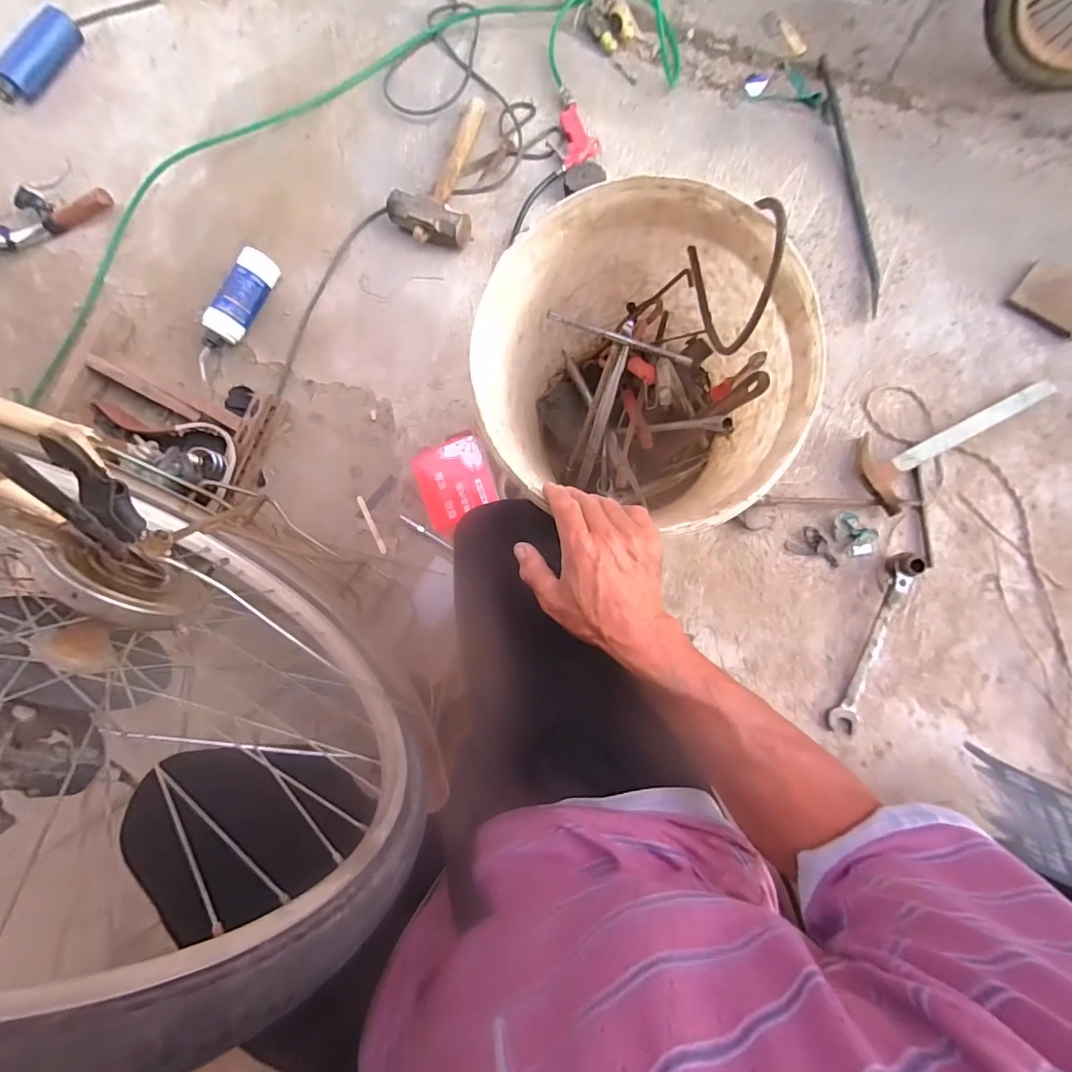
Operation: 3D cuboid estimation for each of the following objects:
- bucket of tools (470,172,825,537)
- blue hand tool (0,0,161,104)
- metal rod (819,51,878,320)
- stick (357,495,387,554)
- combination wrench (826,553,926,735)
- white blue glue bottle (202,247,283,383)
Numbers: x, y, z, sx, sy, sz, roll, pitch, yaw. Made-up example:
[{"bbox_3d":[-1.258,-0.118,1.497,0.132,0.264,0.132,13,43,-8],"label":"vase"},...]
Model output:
[{"bbox_3d":[0.115,-0.166,0.582,0.290,0.322,0.281,7,91,8],"label":"bucket of tools"},{"bbox_3d":[-0.946,-1.011,0.988,0.109,0.051,0.365,42,80,6],"label":"blue hand tool"},{"bbox_3d":[0.557,-0.635,0.862,0.023,0.015,0.545,-4,76,8],"label":"metal rod"},{"bbox_3d":[-0.280,-0.019,0.831,0.011,0.008,0.108,-26,87,7],"label":"stick"},{"bbox_3d":[0.502,0.157,0.717,0.045,0.025,0.277,21,93,7],"label":"combination wrench"},{"bbox_3d":[-0.531,-0.387,0.856,0.059,0.064,0.237,27,94,7],"label":"white blue glue bottle"}]

